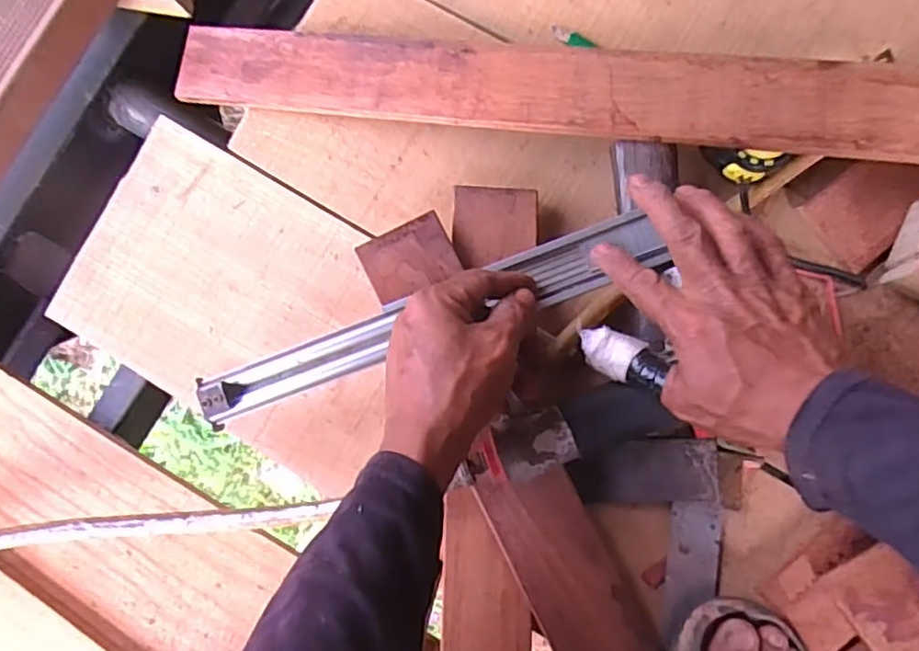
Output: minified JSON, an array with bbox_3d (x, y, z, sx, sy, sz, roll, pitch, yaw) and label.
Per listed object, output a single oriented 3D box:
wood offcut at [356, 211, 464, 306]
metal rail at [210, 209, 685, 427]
[{"bbox_3d":[-0.036,-0.048,0.466,0.062,0.012,0.055,-29,83,1],"label":"wood offcut"},{"bbox_3d":[-0.025,-0.003,0.444,0.325,0.020,0.040,-20,85,3],"label":"metal rail"}]

